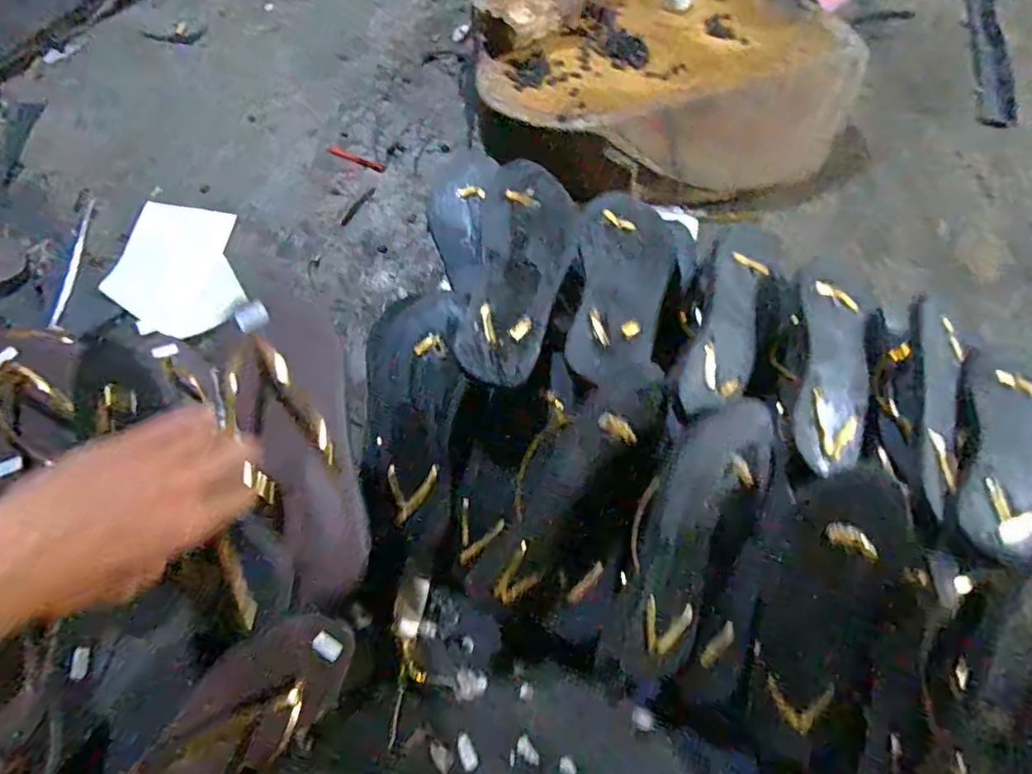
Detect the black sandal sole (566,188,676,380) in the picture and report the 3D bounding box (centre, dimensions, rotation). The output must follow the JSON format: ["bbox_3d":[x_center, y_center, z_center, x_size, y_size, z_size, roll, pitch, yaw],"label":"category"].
[{"bbox_3d":[0.103,-0.107,0.550,0.091,0.043,0.234,9,70,6],"label":"black sandal sole"}]

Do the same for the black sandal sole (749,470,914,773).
[{"bbox_3d":[0.257,0.193,0.469,0.099,0.028,0.244,12,93,6],"label":"black sandal sole"}]

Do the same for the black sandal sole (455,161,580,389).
[{"bbox_3d":[0.006,-0.117,0.537,0.089,0.028,0.245,8,67,4],"label":"black sandal sole"}]

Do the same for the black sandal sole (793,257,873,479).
[{"bbox_3d":[0.287,-0.024,0.511,0.067,0.027,0.223,15,70,8],"label":"black sandal sole"}]

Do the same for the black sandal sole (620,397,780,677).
[{"bbox_3d":[0.148,0.130,0.473,0.080,0.046,0.249,21,95,9],"label":"black sandal sole"}]

